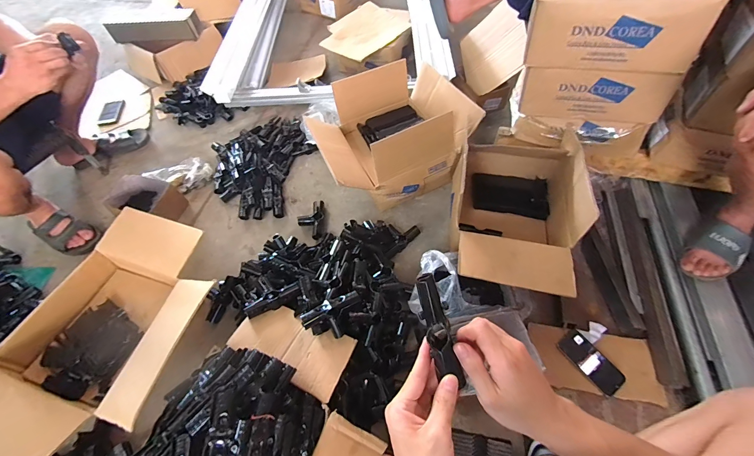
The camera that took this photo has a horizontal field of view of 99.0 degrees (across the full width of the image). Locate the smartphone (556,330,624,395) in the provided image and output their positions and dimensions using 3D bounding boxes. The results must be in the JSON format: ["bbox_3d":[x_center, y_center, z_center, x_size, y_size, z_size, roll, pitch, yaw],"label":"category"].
[{"bbox_3d":[0.505,0.315,0.760,0.067,0.006,0.145,-37,67,-11],"label":"smartphone"}]

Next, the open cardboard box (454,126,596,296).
[{"bbox_3d":[0.357,-0.059,0.868,0.297,0.234,0.474,10,58,10],"label":"open cardboard box"}]

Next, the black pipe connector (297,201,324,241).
[{"bbox_3d":[-0.210,-0.024,1.031,0.082,0.033,0.143,-4,57,1],"label":"black pipe connector"}]

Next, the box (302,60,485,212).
[{"bbox_3d":[0.027,-0.300,1.047,0.438,0.224,0.379,-23,59,-11],"label":"box"}]

